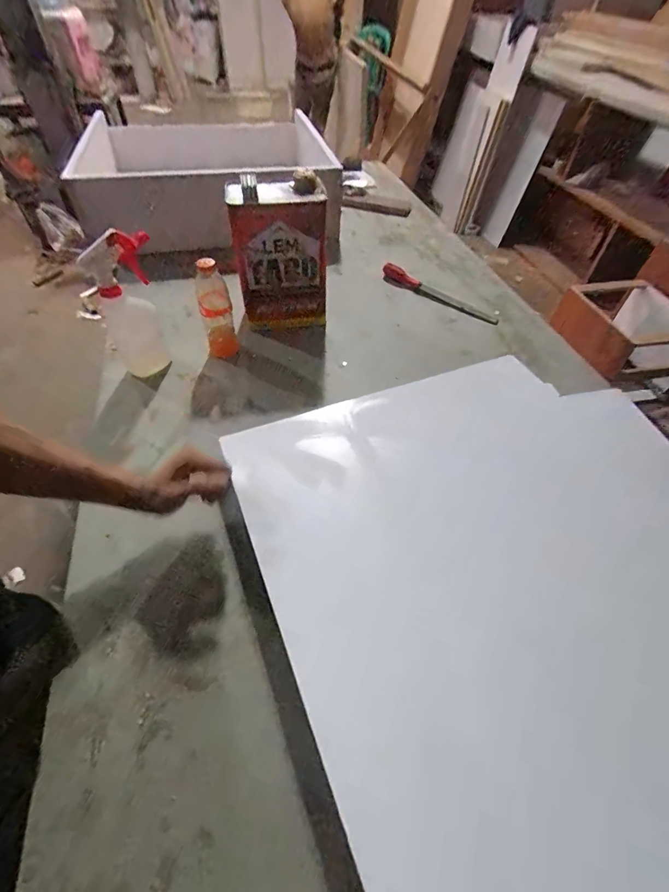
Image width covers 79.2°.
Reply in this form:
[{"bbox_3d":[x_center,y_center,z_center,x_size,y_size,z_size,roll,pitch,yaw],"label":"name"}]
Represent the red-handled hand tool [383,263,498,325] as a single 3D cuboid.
[{"bbox_3d":[0.240,-0.360,0.950,0.029,0.033,0.317,-34,60,-27],"label":"red-handled hand tool"}]

